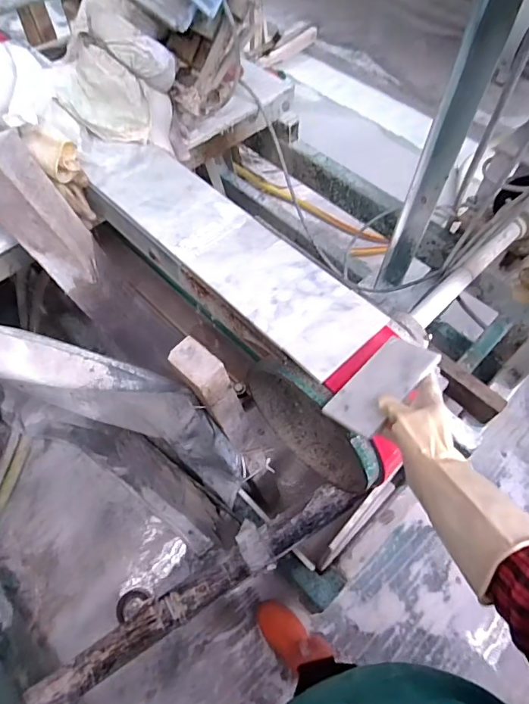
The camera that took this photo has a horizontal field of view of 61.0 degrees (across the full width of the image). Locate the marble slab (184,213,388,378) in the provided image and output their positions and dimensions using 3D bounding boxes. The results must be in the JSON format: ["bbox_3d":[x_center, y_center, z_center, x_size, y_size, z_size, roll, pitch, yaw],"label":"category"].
[{"bbox_3d":[0.026,-0.093,0.684,0.295,0.012,0.149,41,68,21],"label":"marble slab"}]

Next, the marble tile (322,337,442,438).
[{"bbox_3d":[0.150,0.041,0.576,0.147,0.009,0.075,-42,45,-13],"label":"marble tile"}]

